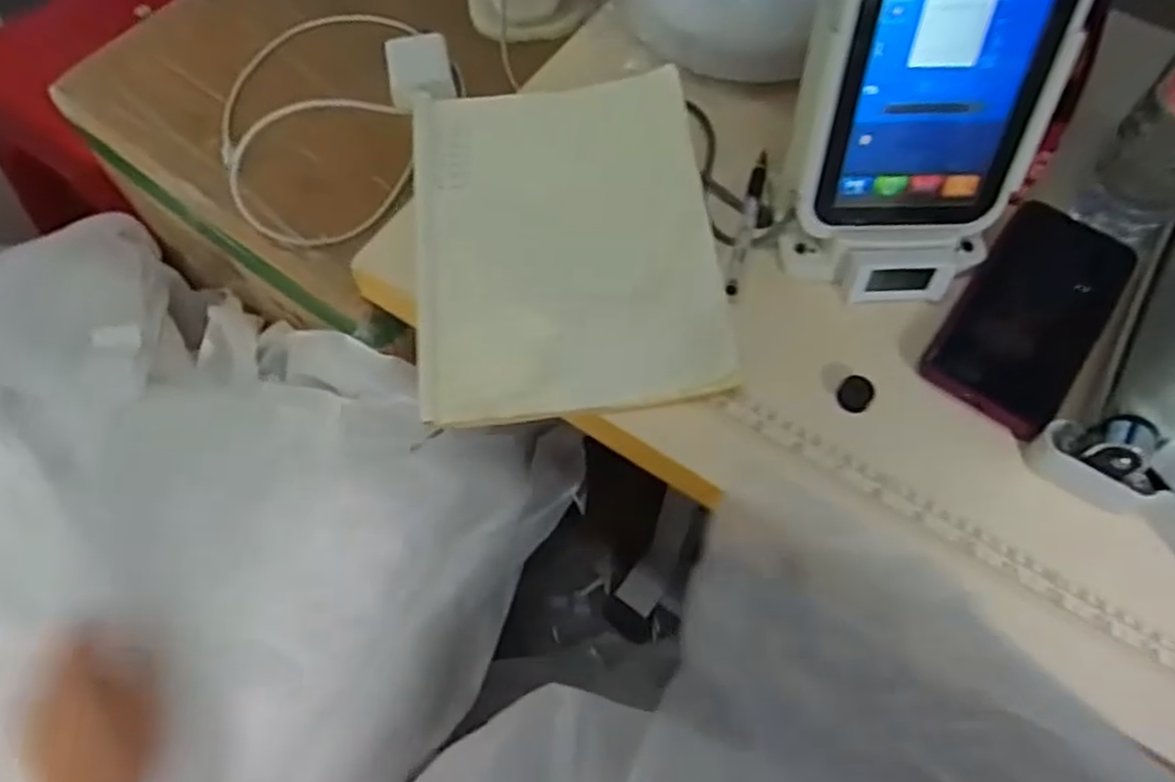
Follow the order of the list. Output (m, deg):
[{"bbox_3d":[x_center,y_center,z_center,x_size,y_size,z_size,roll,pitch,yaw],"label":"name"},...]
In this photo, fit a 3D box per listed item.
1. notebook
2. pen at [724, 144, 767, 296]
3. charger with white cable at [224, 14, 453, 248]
[{"bbox_3d":[-0.016,-0.100,0.507,0.187,0.030,0.249,-5,62,-2],"label":"notebook"},{"bbox_3d":[0.108,-0.118,0.516,0.011,0.006,0.137,13,63,7],"label":"pen"},{"bbox_3d":[-0.229,-0.237,0.652,0.211,0.035,0.242,25,65,13],"label":"charger with white cable"}]

